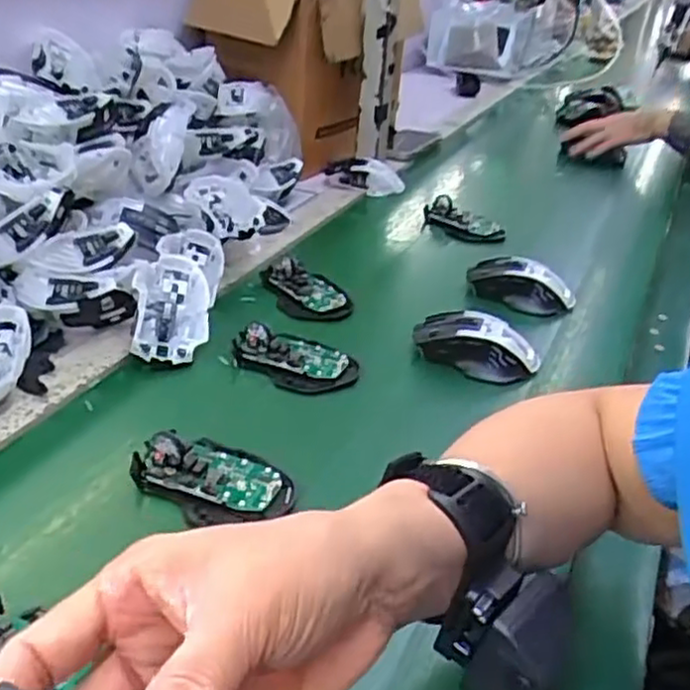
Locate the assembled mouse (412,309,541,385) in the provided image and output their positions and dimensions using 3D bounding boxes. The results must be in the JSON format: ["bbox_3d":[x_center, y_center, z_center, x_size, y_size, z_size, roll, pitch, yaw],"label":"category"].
[{"bbox_3d":[0.119,0.000,0.661,0.111,0.042,0.059,19,35,21],"label":"assembled mouse"}]

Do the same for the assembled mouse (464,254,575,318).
[{"bbox_3d":[0.187,-0.066,0.769,0.110,0.049,0.055,22,32,19],"label":"assembled mouse"}]

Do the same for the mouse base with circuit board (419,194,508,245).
[{"bbox_3d":[0.156,-0.163,0.940,0.106,0.031,0.070,17,31,10],"label":"mouse base with circuit board"}]

